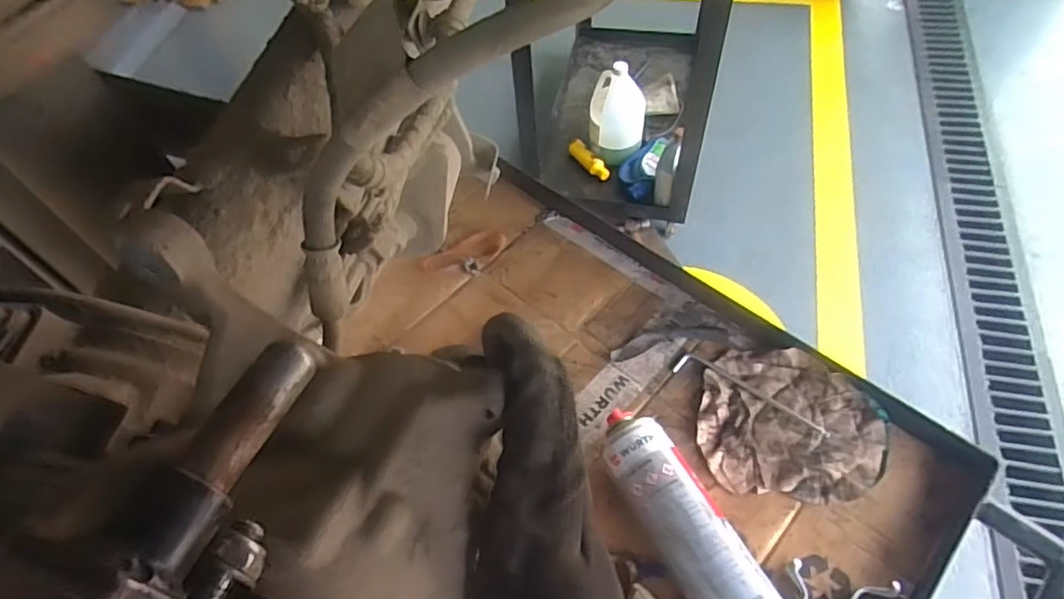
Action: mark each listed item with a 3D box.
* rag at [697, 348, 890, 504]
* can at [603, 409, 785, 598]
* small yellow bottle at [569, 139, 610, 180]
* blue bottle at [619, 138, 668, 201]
[{"bbox_3d":[0.260,0.121,0.634,0.171,0.026,0.152,5,57,9],"label":"rag"},{"bbox_3d":[0.133,0.189,0.563,0.072,0.062,0.220,-26,58,-11],"label":"can"},{"bbox_3d":[0.171,-0.422,1.888,0.041,0.035,0.176,-30,59,-14],"label":"small yellow bottle"},{"bbox_3d":[0.314,-0.385,1.831,0.119,0.079,0.219,12,59,13],"label":"blue bottle"}]

